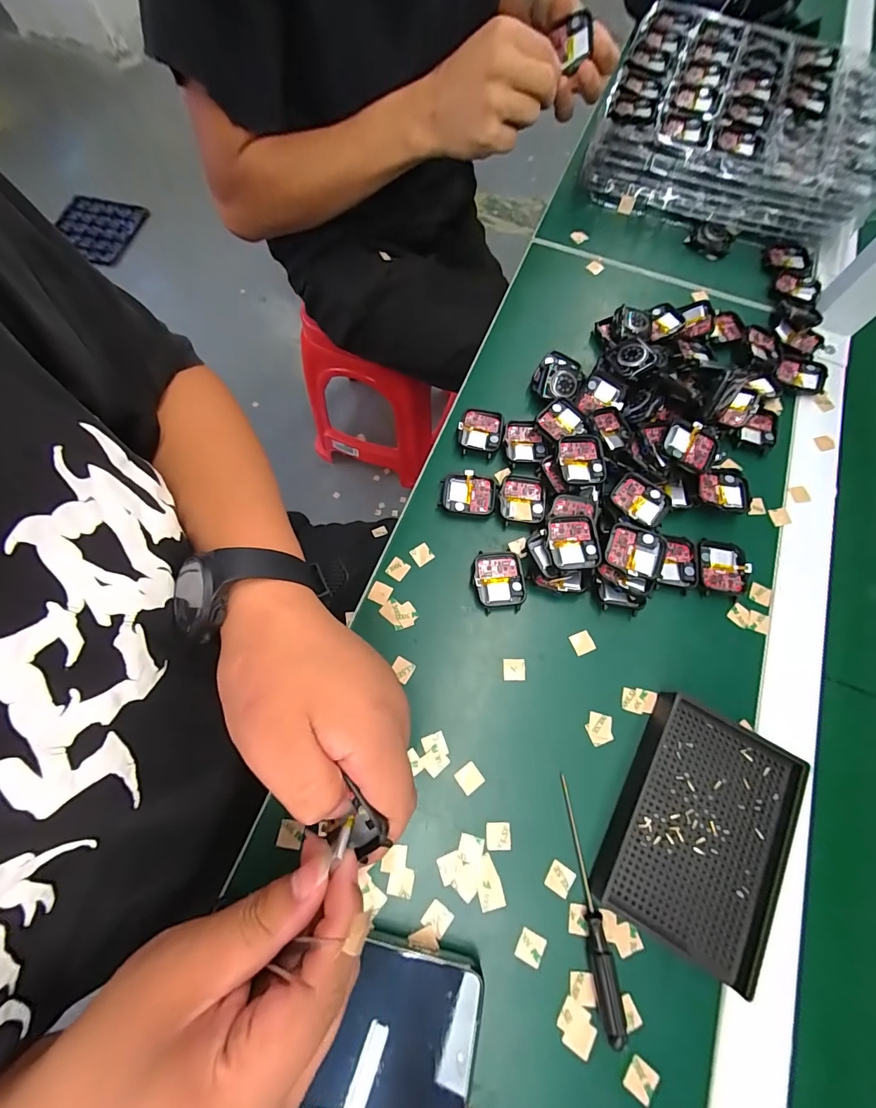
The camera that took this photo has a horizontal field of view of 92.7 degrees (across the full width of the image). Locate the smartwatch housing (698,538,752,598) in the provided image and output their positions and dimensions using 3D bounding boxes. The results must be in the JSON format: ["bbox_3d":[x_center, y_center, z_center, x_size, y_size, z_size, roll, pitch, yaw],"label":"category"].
[{"bbox_3d":[0.224,0.011,0.330,0.037,0.010,0.045,14,70,2],"label":"smartwatch housing"}]

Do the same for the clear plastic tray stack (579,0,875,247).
[{"bbox_3d":[0.344,-0.486,0.482,0.289,0.080,0.266,25,71,6],"label":"clear plastic tray stack"}]

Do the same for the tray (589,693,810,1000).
[{"bbox_3d":[0.169,0.177,0.267,0.095,0.023,0.137,29,71,7],"label":"tray"}]

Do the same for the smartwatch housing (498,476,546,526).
[{"bbox_3d":[0.070,-0.044,0.348,0.037,0.008,0.042,8,70,0],"label":"smartwatch housing"}]

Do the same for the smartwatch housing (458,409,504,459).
[{"bbox_3d":[0.038,-0.108,0.369,0.037,0.005,0.045,11,70,1],"label":"smartwatch housing"}]

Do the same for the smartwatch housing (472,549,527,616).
[{"bbox_3d":[0.047,0.022,0.326,0.039,0.012,0.045,-4,70,-4],"label":"smartwatch housing"}]

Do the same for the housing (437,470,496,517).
[{"bbox_3d":[0.025,-0.050,0.349,0.044,0.008,0.036,6,70,0],"label":"housing"}]

